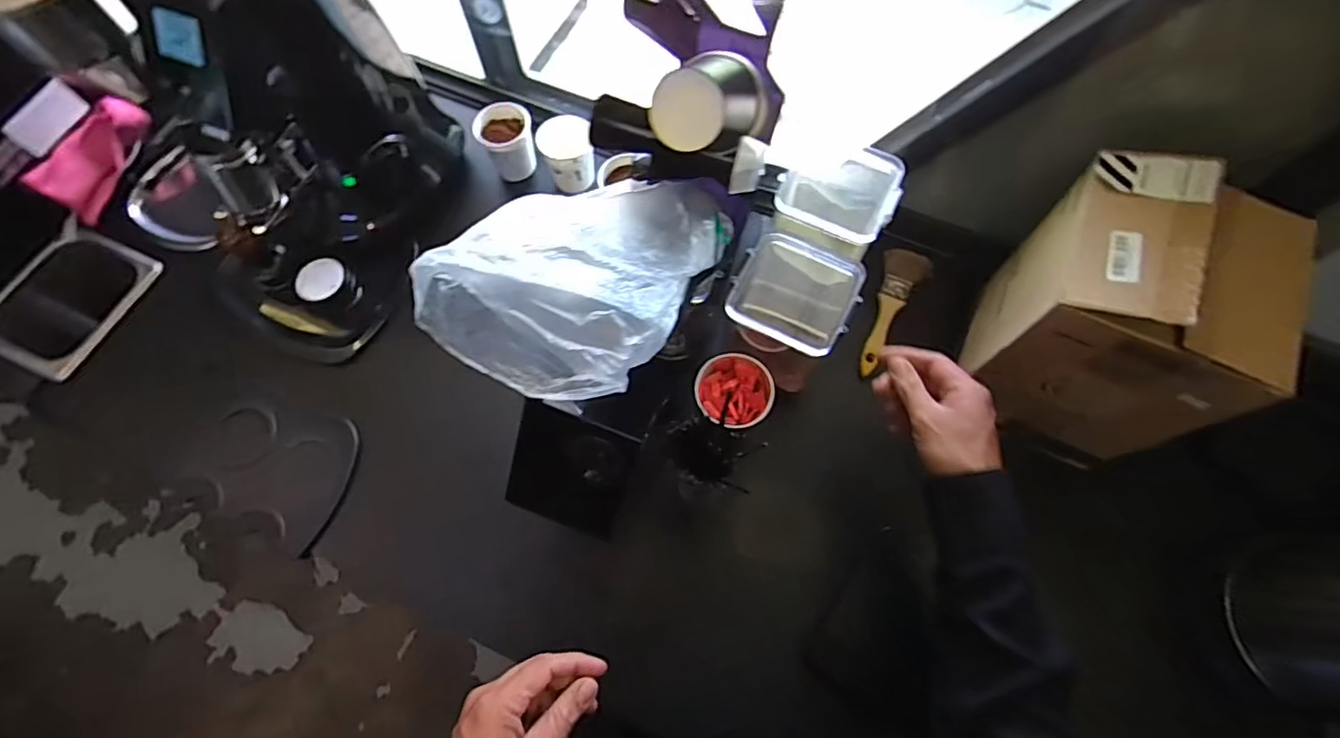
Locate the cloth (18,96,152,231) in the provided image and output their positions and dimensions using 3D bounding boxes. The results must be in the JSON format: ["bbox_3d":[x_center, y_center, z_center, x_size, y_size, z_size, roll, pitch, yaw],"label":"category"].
[{"bbox_3d":[-0.757,-0.283,0.793,0.089,0.029,0.160,37,79,-22],"label":"cloth"}]

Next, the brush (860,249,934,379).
[{"bbox_3d":[0.264,-0.069,0.724,0.055,0.021,0.172,25,73,9],"label":"brush"}]

